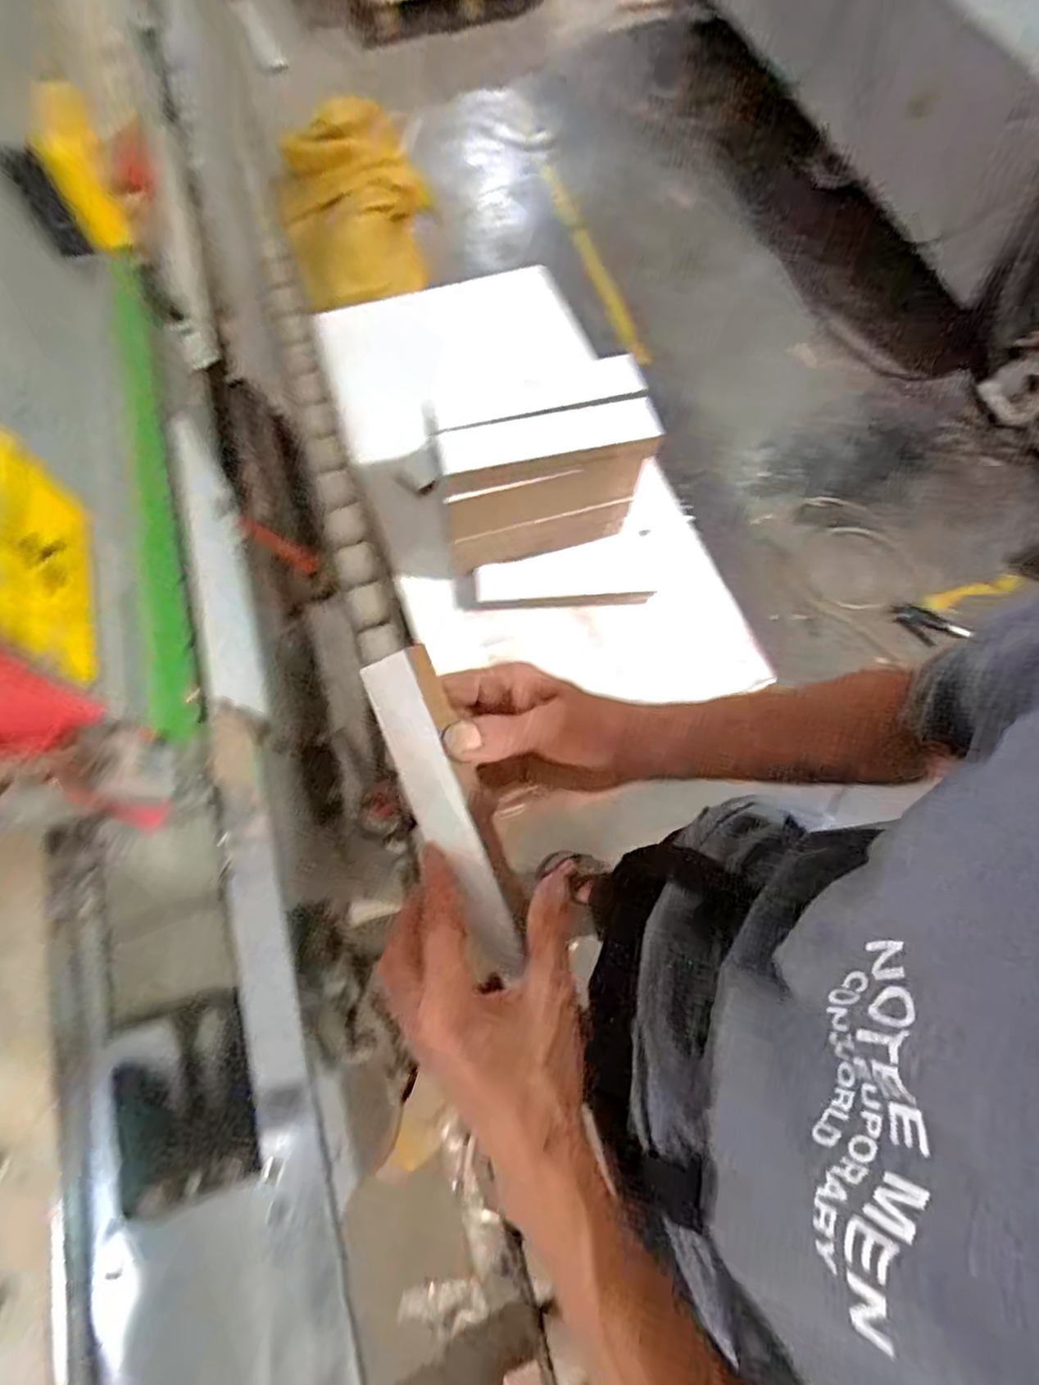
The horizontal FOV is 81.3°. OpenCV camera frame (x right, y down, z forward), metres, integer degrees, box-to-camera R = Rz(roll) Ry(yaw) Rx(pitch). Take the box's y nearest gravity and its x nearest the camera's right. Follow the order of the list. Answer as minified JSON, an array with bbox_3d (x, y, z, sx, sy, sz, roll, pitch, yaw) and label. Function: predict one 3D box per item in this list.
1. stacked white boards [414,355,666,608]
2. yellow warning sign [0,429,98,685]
[{"bbox_3d":[0.023,-0.190,0.601,0.192,0.159,0.040,-15,70,-8],"label":"stacked white boards"},{"bbox_3d":[-0.241,-0.070,0.307,0.008,0.070,0.126,-18,70,-10],"label":"yellow warning sign"}]

